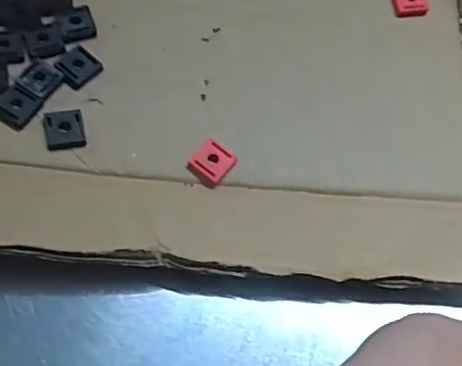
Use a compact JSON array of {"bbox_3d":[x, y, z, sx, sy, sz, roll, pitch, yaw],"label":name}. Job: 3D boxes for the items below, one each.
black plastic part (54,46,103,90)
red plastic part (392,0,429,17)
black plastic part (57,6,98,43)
[{"bbox_3d":[-0.056,-0.044,0.220,0.014,0.004,0.015,43,71,13],"label":"black plastic part"},{"bbox_3d":[0.075,-0.077,0.250,0.015,0.004,0.015,-8,68,-8],"label":"red plastic part"},{"bbox_3d":[-0.059,-0.062,0.228,0.013,0.004,0.016,-18,70,-12],"label":"black plastic part"}]

